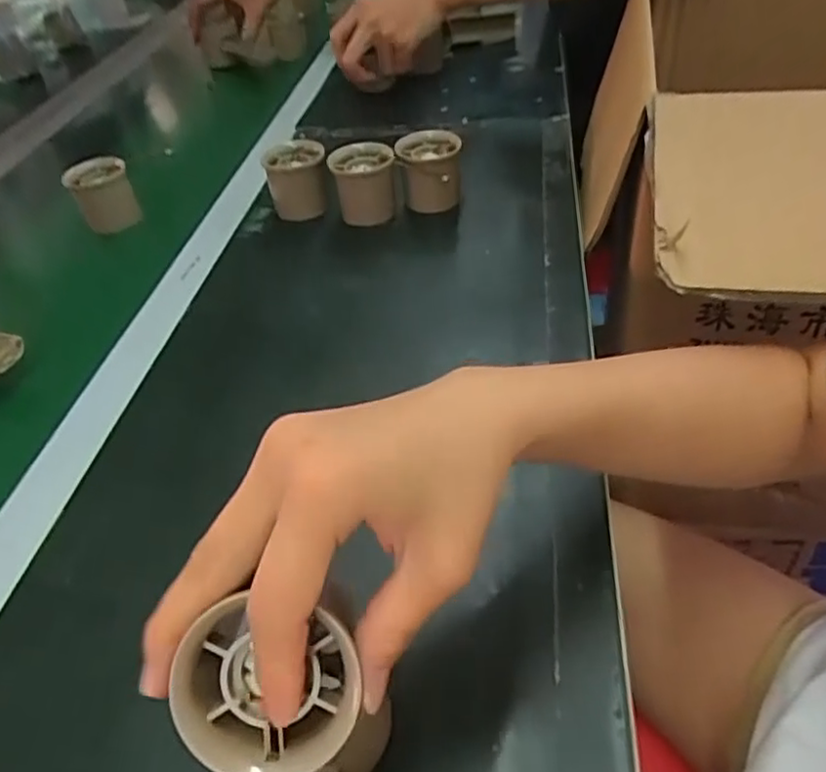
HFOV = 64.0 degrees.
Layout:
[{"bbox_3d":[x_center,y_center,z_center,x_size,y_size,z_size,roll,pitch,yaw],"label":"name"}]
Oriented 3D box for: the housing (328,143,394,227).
[{"bbox_3d":[-0.042,-0.178,0.579,0.052,0.056,0.055,-4,43,4],"label":"housing"}]

